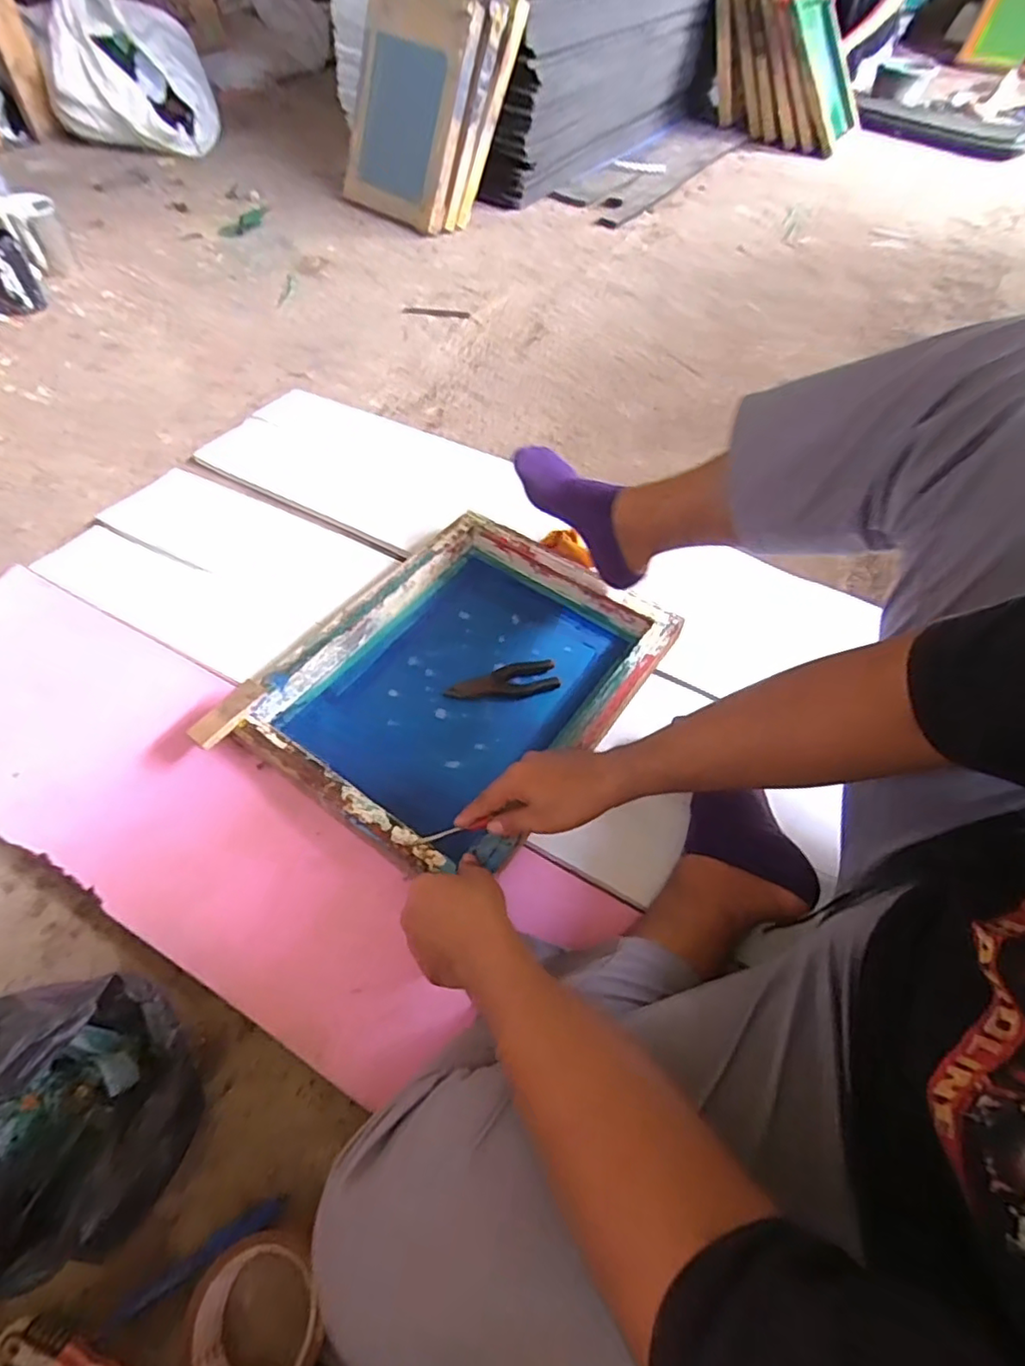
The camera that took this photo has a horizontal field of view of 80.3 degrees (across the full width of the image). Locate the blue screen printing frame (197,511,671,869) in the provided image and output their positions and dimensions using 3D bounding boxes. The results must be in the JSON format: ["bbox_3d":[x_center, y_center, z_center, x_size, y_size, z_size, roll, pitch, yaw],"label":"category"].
[{"bbox_3d":[-0.060,-0.010,0.752,0.358,0.066,0.448,33,61,15],"label":"blue screen printing frame"}]

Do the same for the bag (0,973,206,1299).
[{"bbox_3d":[-0.342,0.337,0.470,0.142,0.153,0.181,-6,55,-6],"label":"bag"}]

